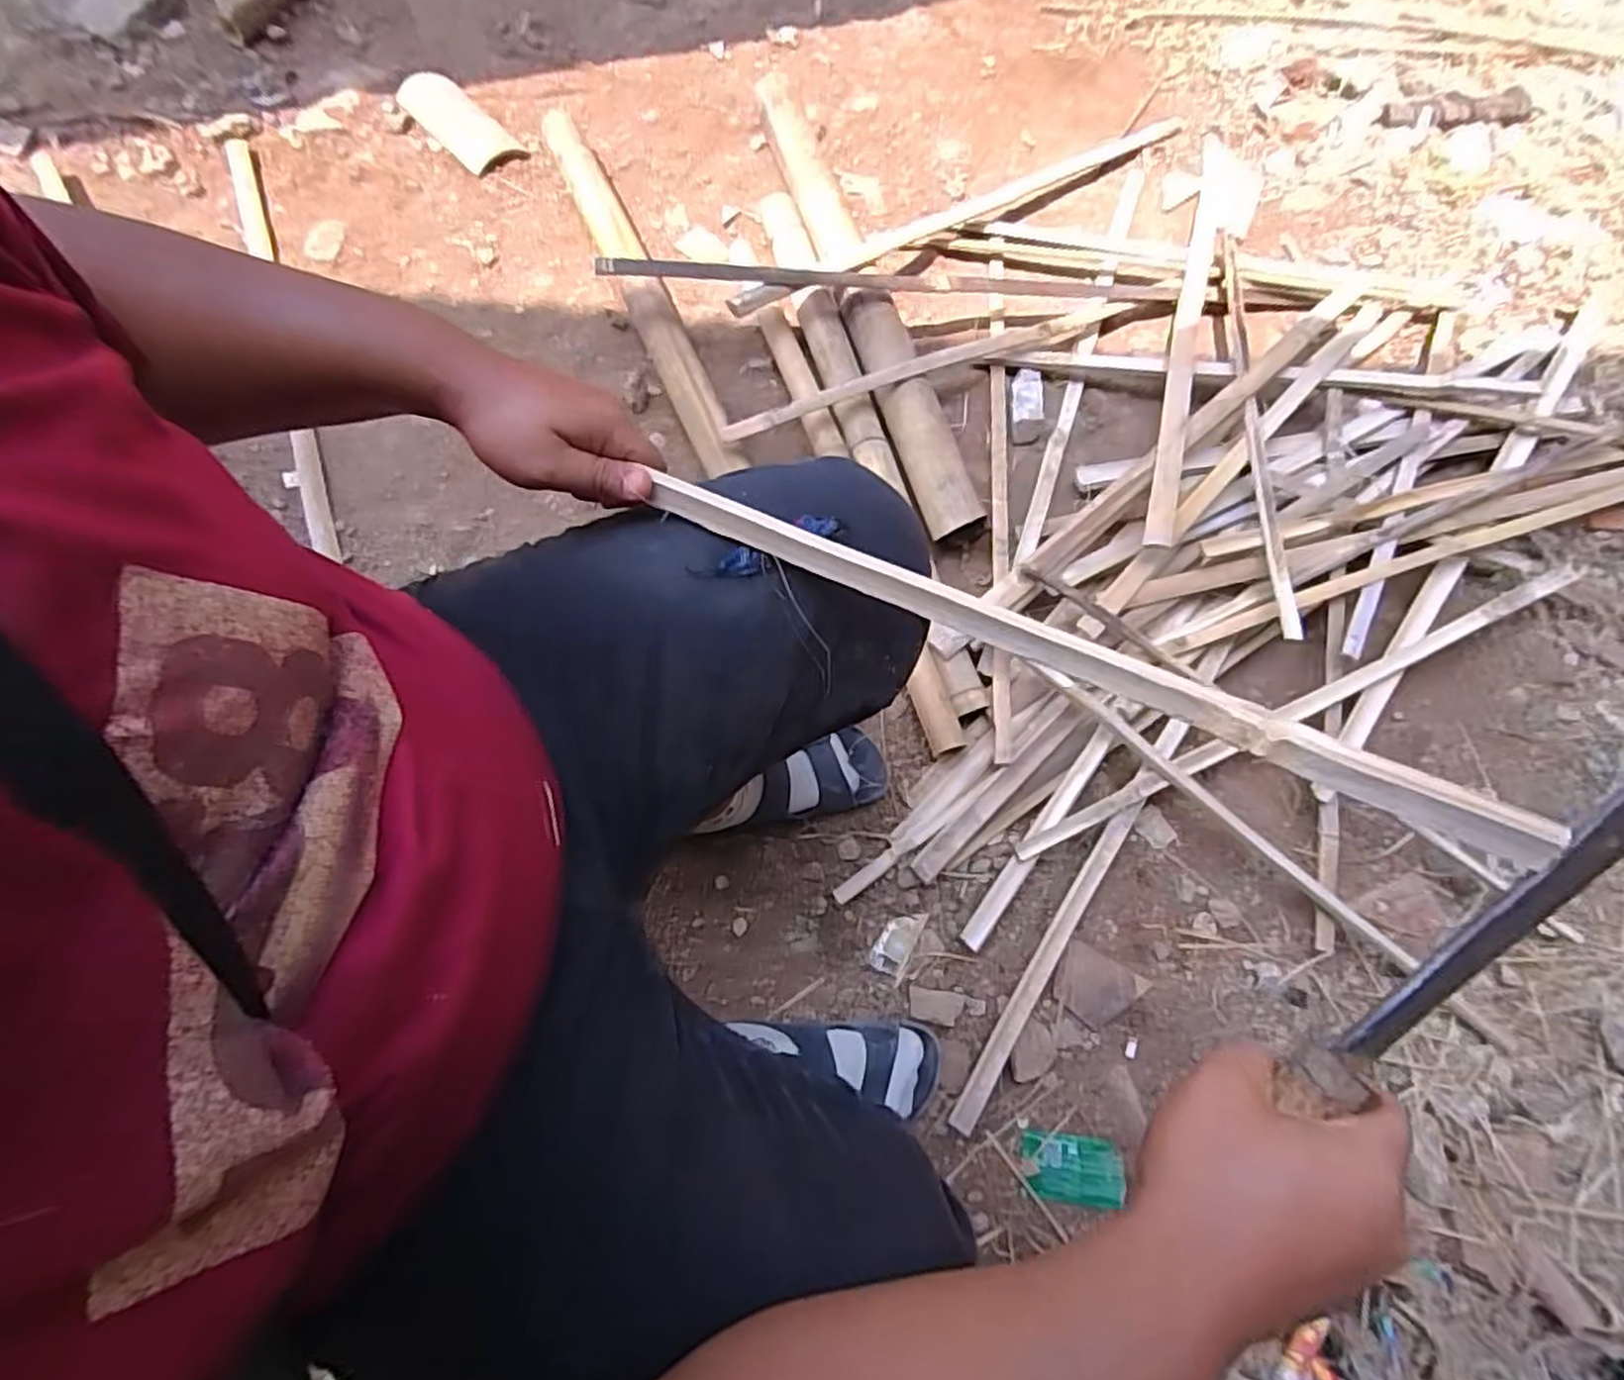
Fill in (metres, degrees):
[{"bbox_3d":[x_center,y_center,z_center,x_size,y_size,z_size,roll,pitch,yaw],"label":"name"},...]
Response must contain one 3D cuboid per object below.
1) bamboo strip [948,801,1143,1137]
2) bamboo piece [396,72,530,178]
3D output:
[{"bbox_3d":[0.237,0.262,0.739,0.025,0.014,0.362,33,73,9],"label":"bamboo strip"},{"bbox_3d":[-0.499,-0.813,1.078,0.087,0.035,0.239,-41,81,-16],"label":"bamboo piece"}]

